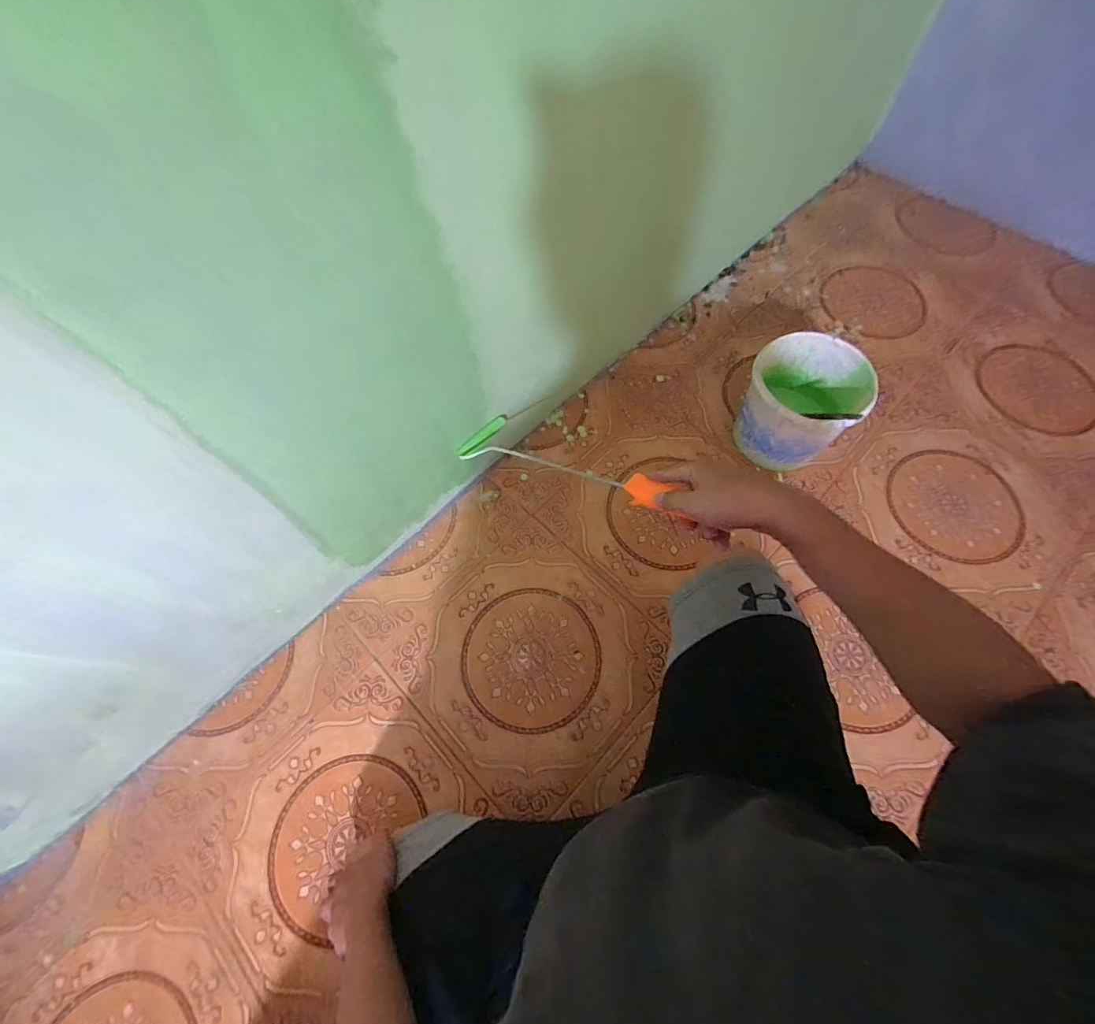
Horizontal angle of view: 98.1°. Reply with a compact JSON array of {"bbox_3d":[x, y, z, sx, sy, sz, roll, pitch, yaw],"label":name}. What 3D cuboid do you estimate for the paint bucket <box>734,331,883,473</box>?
[{"bbox_3d":[0.490,-0.208,0.945,0.198,0.205,0.196,-1,66,2],"label":"paint bucket"}]

